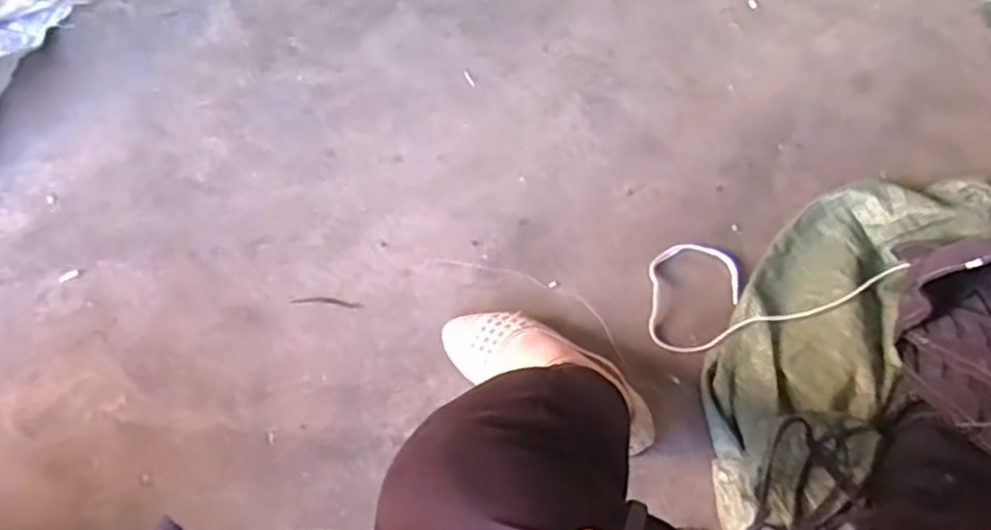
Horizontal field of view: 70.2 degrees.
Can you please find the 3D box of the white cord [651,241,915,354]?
[{"bbox_3d":[0.300,0.011,0.807,0.272,0.040,0.128,-19,69,6],"label":"white cord"}]

